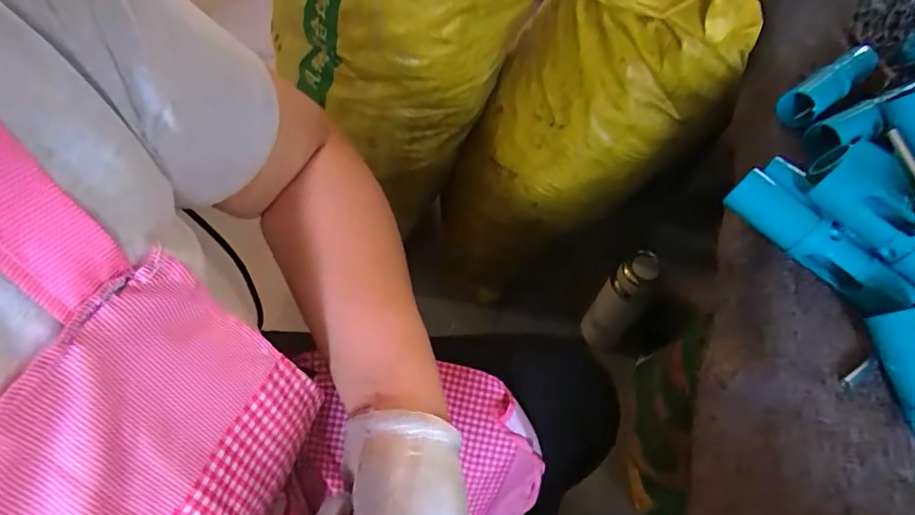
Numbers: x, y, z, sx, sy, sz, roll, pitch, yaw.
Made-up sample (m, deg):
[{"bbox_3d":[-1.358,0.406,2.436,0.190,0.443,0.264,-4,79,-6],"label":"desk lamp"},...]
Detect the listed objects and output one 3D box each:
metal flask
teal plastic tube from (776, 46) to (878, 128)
[{"bbox_3d":[0.275,0.078,0.853,0.073,0.224,0.071,38,62,19],"label":"metal flask"},{"bbox_3d":[0.312,-0.146,0.418,0.141,0.023,0.027,-35,66,-24],"label":"teal plastic tube"}]

